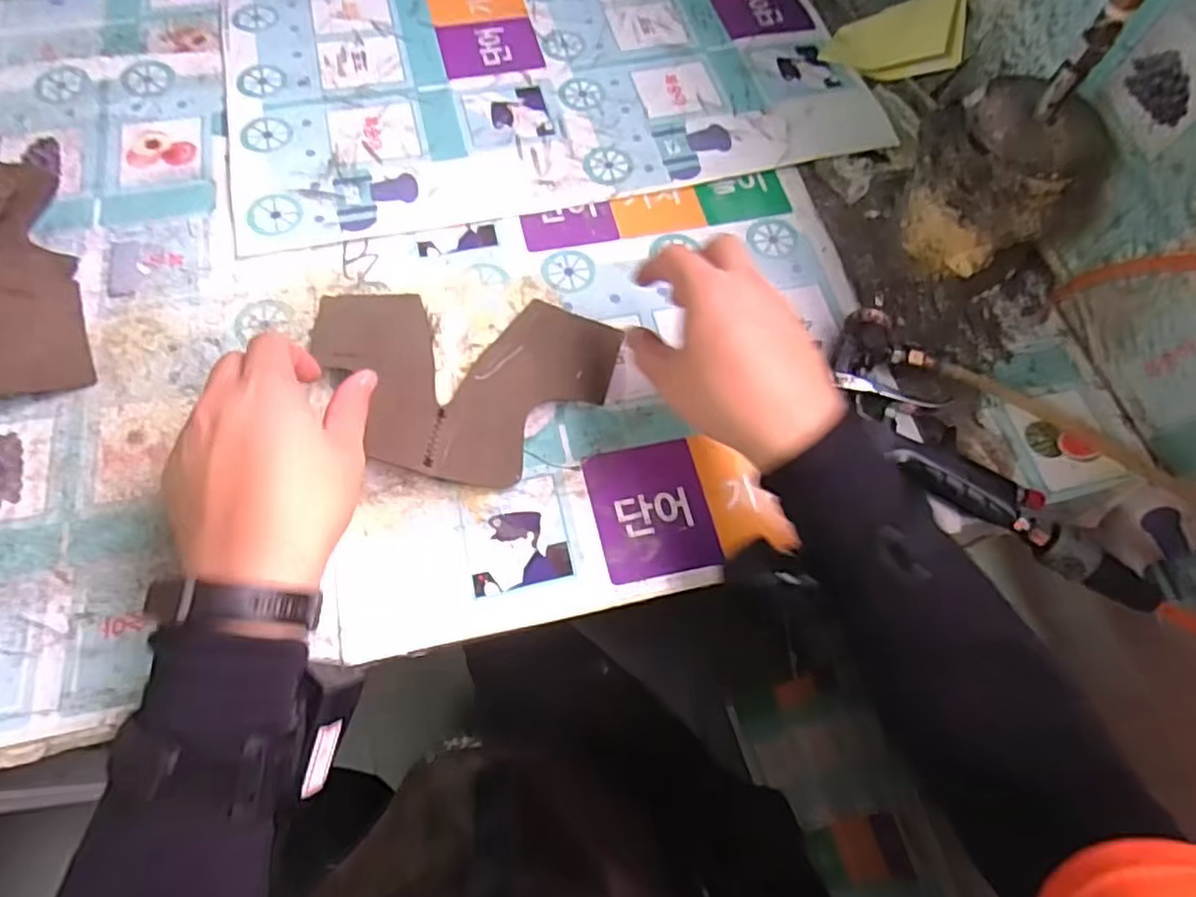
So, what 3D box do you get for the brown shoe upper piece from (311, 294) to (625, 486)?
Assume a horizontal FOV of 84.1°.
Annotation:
[{"bbox_3d":[-0.094,-0.044,0.429,0.202,0.025,0.134,7,66,1],"label":"brown shoe upper piece"}]

